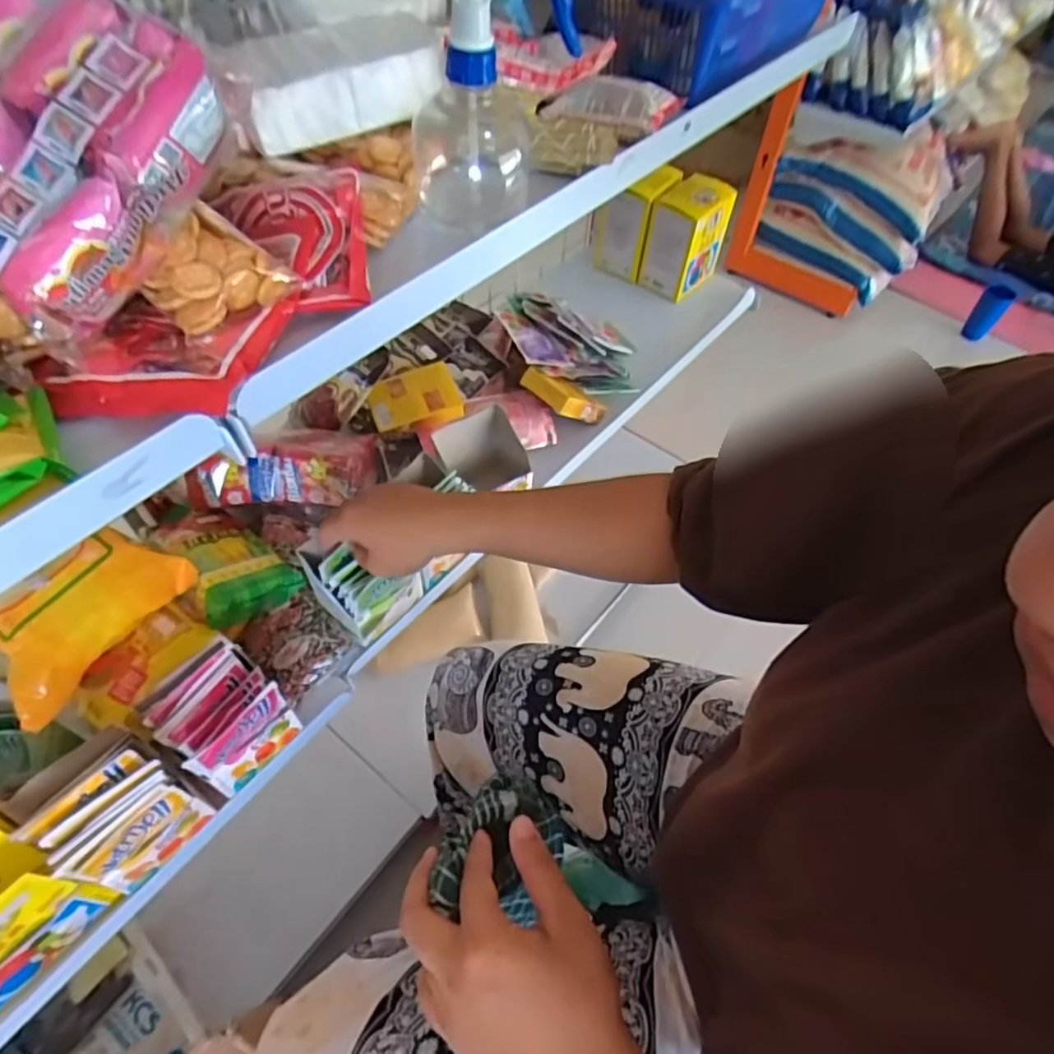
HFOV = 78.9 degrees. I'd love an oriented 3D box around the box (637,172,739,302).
[{"bbox_3d":[0.241,-0.444,0.984,0.079,0.145,0.131,36,60,21],"label":"box"}]

